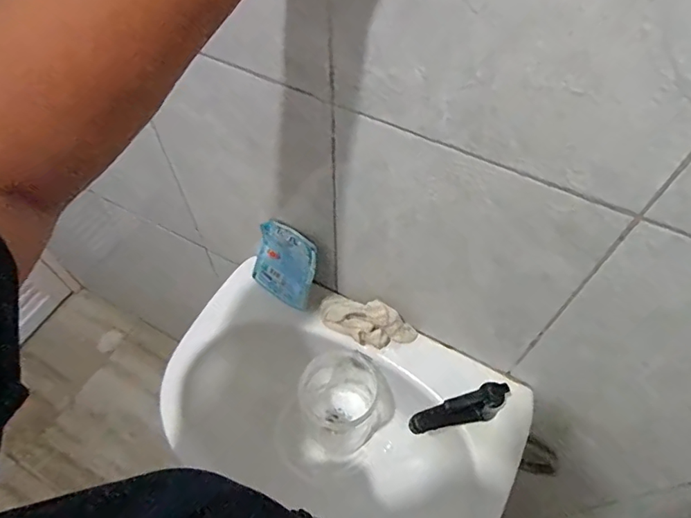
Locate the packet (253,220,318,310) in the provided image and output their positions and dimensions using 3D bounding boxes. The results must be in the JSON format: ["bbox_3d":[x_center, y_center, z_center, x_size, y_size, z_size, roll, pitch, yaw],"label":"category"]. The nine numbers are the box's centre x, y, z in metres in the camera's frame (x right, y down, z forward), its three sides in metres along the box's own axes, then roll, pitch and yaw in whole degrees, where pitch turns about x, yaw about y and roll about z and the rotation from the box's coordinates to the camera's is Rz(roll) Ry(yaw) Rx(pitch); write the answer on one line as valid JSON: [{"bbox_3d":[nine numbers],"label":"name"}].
[{"bbox_3d":[-0.081,0.008,0.645,0.091,0.115,0.014,34,38,18],"label":"packet"}]

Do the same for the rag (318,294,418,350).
[{"bbox_3d":[0.026,0.080,0.621,0.131,0.055,0.051,17,59,10],"label":"rag"}]

